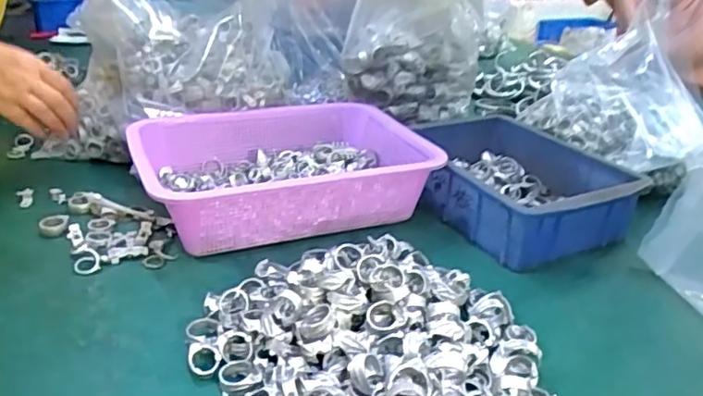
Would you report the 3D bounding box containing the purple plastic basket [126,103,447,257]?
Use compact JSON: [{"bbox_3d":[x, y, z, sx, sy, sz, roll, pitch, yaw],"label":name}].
[{"bbox_3d":[-0.073,-0.030,0.670,0.290,0.077,0.225,-7,28,-21],"label":"purple plastic basket"}]

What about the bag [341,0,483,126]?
[{"bbox_3d":[0.097,-0.265,0.854,0.178,0.264,0.207,6,26,6],"label":"bag"}]

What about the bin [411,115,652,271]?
[{"bbox_3d":[0.178,-0.018,0.691,0.193,0.072,0.249,-13,30,-30],"label":"bin"}]

